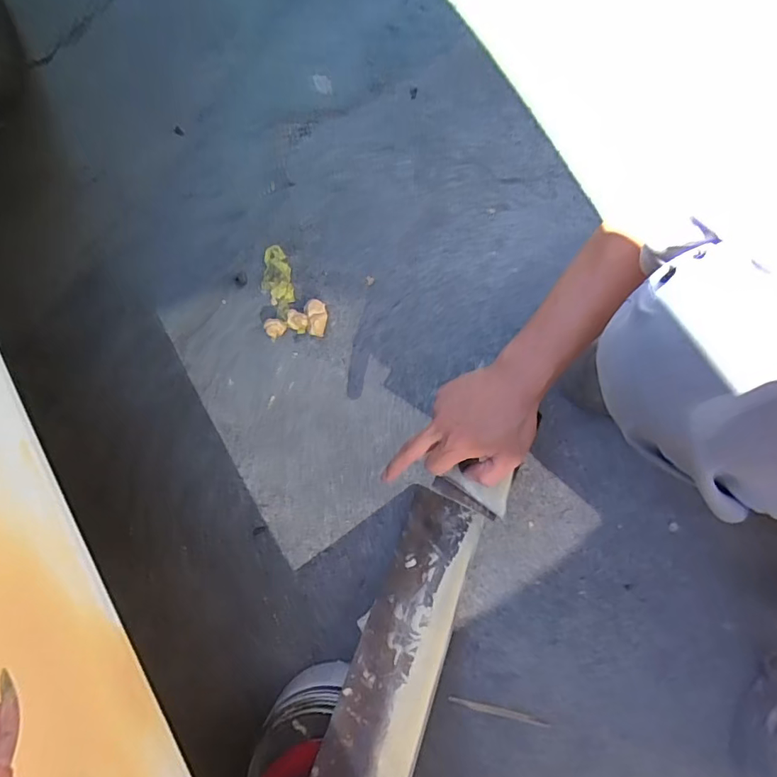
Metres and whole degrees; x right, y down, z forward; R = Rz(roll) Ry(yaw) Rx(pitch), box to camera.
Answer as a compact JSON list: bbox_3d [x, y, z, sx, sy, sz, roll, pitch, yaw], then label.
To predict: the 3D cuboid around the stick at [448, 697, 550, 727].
[{"bbox_3d":[0.124,0.364,0.575,0.110,0.007,0.009,11,79,3],"label":"stick"}]

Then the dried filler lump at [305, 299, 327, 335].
[{"bbox_3d":[-0.088,-0.088,0.640,0.025,0.023,0.042,-13,78,-2],"label":"dried filler lump"}]

